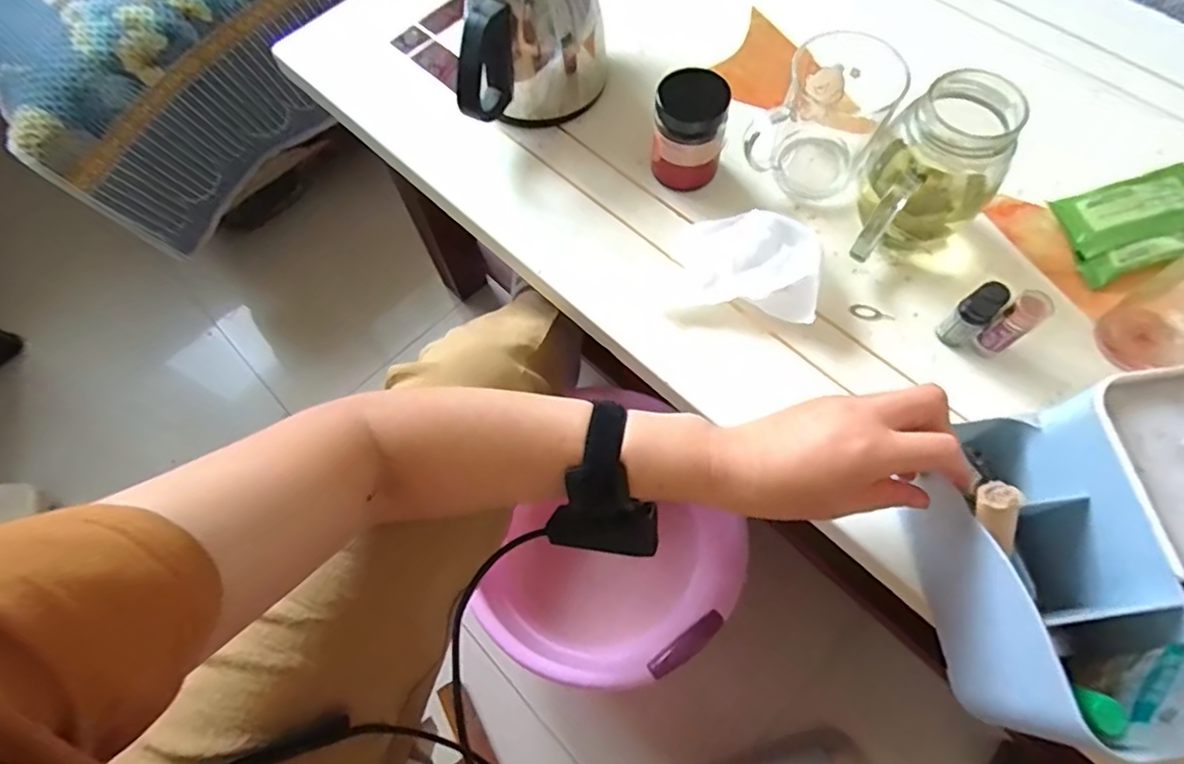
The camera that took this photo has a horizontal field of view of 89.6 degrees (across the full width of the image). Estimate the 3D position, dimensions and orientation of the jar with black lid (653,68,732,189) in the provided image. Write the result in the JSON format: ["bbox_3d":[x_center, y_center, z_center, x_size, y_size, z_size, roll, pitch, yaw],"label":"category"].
[{"bbox_3d":[0.082,-0.207,0.507,0.057,0.090,0.057,-1,67,2],"label":"jar with black lid"}]

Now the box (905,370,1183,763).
[{"bbox_3d":[0.337,0.091,0.342,0.249,0.104,0.168,-8,67,-1],"label":"box"}]

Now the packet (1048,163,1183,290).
[{"bbox_3d":[0.450,-0.131,0.488,0.125,0.019,0.078,-16,67,-4],"label":"packet"}]

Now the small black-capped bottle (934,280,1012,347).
[{"bbox_3d":[0.279,-0.048,0.442,0.022,0.064,0.022,-37,70,-12],"label":"small black-capped bottle"}]

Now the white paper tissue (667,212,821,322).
[{"bbox_3d":[0.121,-0.093,0.480,0.110,0.042,0.084,9,68,6],"label":"white paper tissue"}]

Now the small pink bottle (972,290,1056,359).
[{"bbox_3d":[0.305,-0.040,0.435,0.028,0.067,0.023,-32,69,-11],"label":"small pink bottle"}]

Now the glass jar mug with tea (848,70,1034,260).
[{"bbox_3d":[0.258,-0.154,0.455,0.078,0.121,0.138,38,74,17],"label":"glass jar mug with tea"}]

